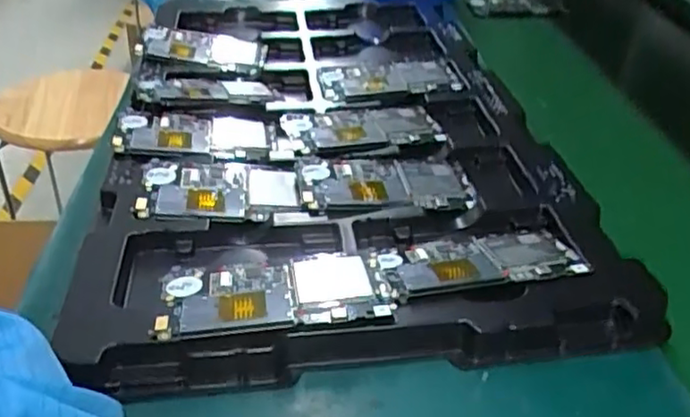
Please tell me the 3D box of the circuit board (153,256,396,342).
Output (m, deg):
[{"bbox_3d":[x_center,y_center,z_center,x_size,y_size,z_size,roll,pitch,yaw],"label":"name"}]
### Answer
[{"bbox_3d":[-0.040,0.046,0.361,0.121,0.008,0.062,-5,27,-7],"label":"circuit board"}]

